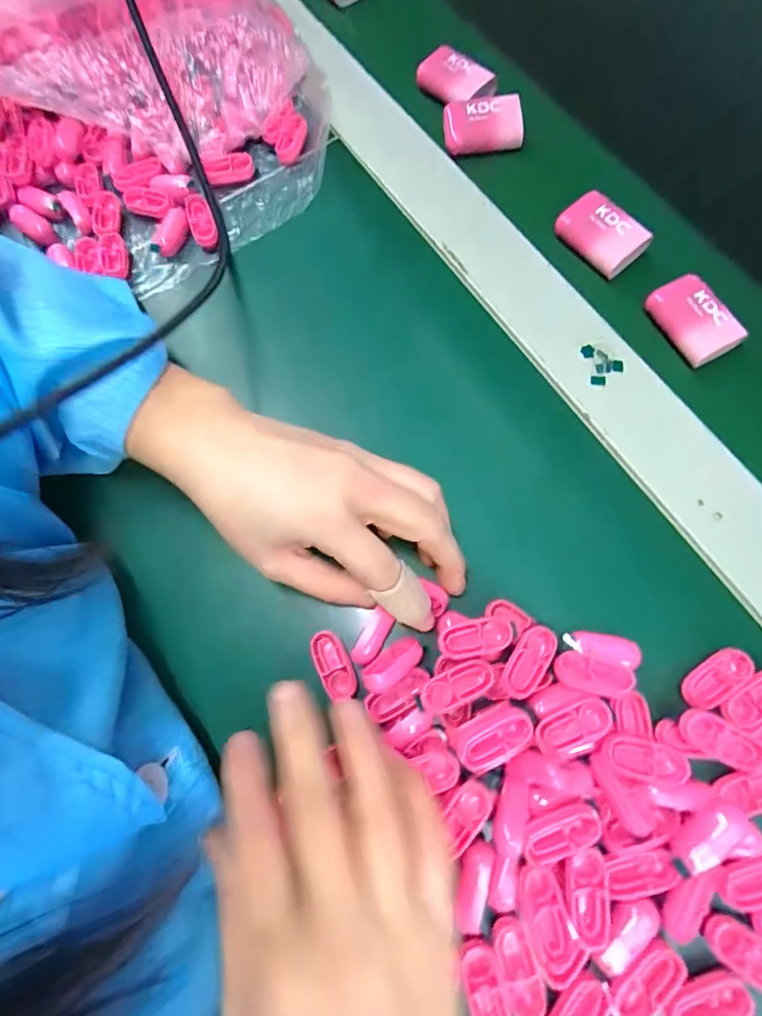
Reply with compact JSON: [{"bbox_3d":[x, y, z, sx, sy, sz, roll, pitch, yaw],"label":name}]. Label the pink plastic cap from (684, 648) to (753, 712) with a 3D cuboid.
[{"bbox_3d":[0.156,0.079,0.223,0.036,0.004,0.016,-35,76,-8],"label":"pink plastic cap"}]

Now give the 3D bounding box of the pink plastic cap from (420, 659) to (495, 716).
[{"bbox_3d":[0.035,0.082,0.220,0.034,0.008,0.016,-22,75,-4],"label":"pink plastic cap"}]

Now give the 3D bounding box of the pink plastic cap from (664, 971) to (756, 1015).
[{"bbox_3d":[0.131,0.199,0.191,0.034,0.006,0.015,-23,75,-5],"label":"pink plastic cap"}]

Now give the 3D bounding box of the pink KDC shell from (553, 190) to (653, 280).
[{"bbox_3d":[0.137,-0.171,0.298,0.031,0.014,0.052,-42,77,-9],"label":"pink KDC shell"}]

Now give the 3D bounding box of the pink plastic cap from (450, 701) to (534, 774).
[{"bbox_3d":[0.049,0.101,0.211,0.034,0.007,0.020,-28,75,-6],"label":"pink plastic cap"}]

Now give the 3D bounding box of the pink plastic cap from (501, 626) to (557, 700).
[{"bbox_3d":[0.069,0.071,0.221,0.016,0.005,0.034,32,78,10],"label":"pink plastic cap"}]

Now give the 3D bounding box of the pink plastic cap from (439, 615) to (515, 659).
[{"bbox_3d":[0.044,0.061,0.224,0.034,0.004,0.016,-13,74,-2],"label":"pink plastic cap"}]

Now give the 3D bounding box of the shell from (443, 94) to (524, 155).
[{"bbox_3d":[0.068,-0.261,0.324,0.051,0.012,0.037,-2,74,1],"label":"shell"}]

